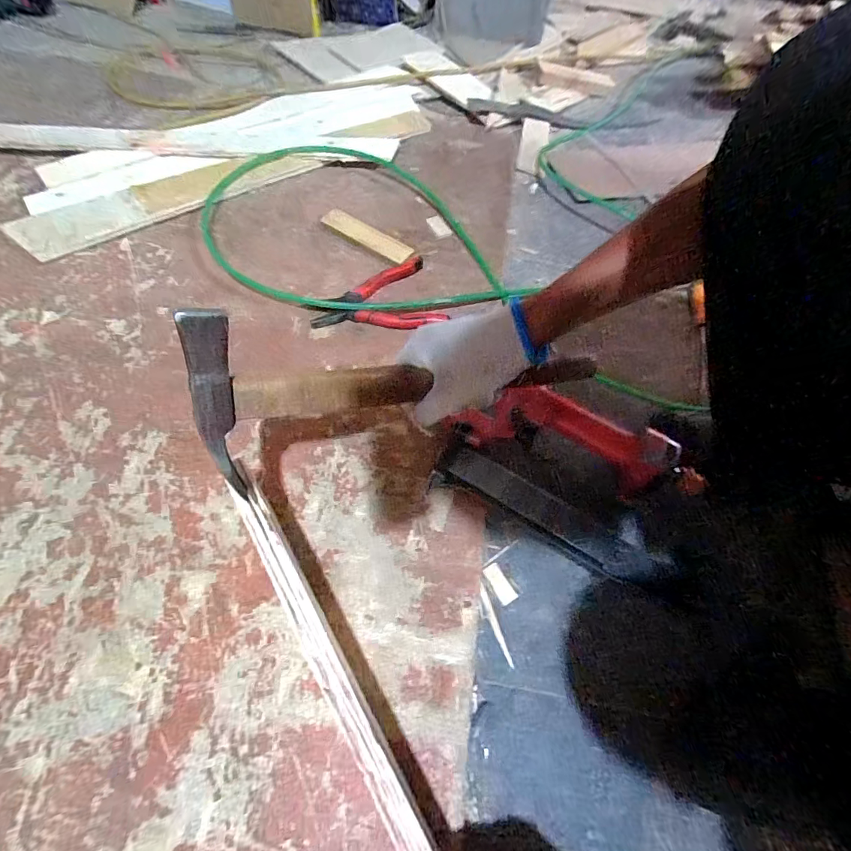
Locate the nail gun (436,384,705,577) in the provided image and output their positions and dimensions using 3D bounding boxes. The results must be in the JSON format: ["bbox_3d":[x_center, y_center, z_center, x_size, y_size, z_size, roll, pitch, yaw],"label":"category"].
[{"bbox_3d":[0.157,0.049,0.451,0.277,0.058,0.167,18,60,6],"label":"nail gun"}]

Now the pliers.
[{"bbox_3d":[-0.074,-0.172,0.576,0.173,0.020,0.123,-14,62,-12],"label":"pliers"}]

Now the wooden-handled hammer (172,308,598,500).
[{"bbox_3d":[-0.007,-0.027,0.352,0.332,0.100,0.070,-5,59,-26],"label":"wooden-handled hammer"}]

